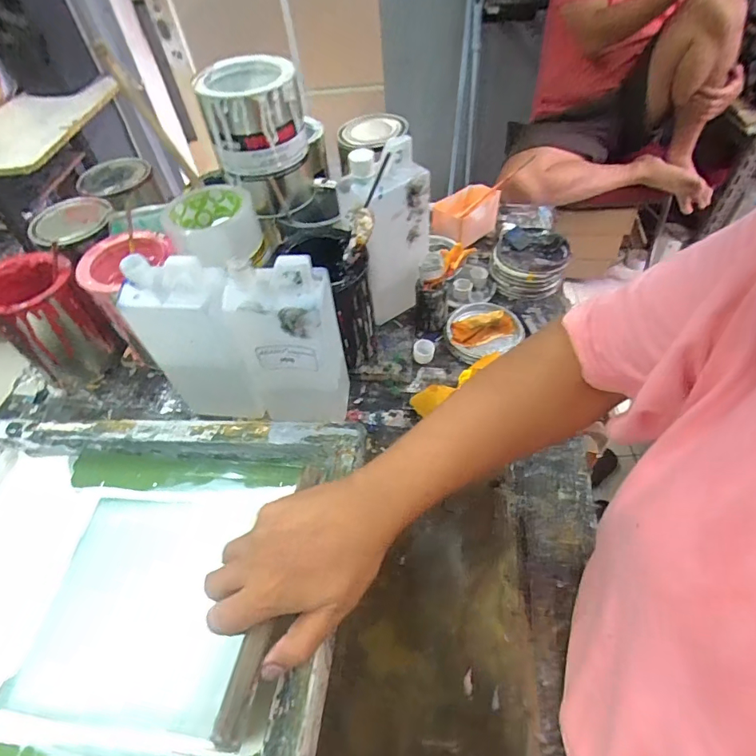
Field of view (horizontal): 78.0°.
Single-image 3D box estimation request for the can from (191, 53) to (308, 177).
[{"bbox_3d":[-0.141,-0.295,0.521,0.101,0.090,0.105,-3,51,3],"label":"can"}]

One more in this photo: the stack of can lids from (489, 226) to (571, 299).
[{"bbox_3d":[0.225,-0.172,0.690,0.100,0.045,0.116,21,56,21],"label":"stack of can lids"}]

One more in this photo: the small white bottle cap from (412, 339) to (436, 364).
[{"bbox_3d":[0.061,-0.036,0.619,0.029,0.020,0.028,-3,51,3],"label":"small white bottle cap"}]

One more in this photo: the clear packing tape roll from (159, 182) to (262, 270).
[{"bbox_3d":[-0.182,-0.168,0.521,0.094,0.055,0.087,-13,51,-5],"label":"clear packing tape roll"}]

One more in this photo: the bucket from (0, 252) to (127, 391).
[{"bbox_3d":[-0.416,-0.066,0.605,0.105,0.152,0.098,-3,51,3],"label":"bucket"}]

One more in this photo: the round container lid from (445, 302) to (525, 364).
[{"bbox_3d":[0.140,-0.065,0.634,0.101,0.016,0.093,-3,51,3],"label":"round container lid"}]

